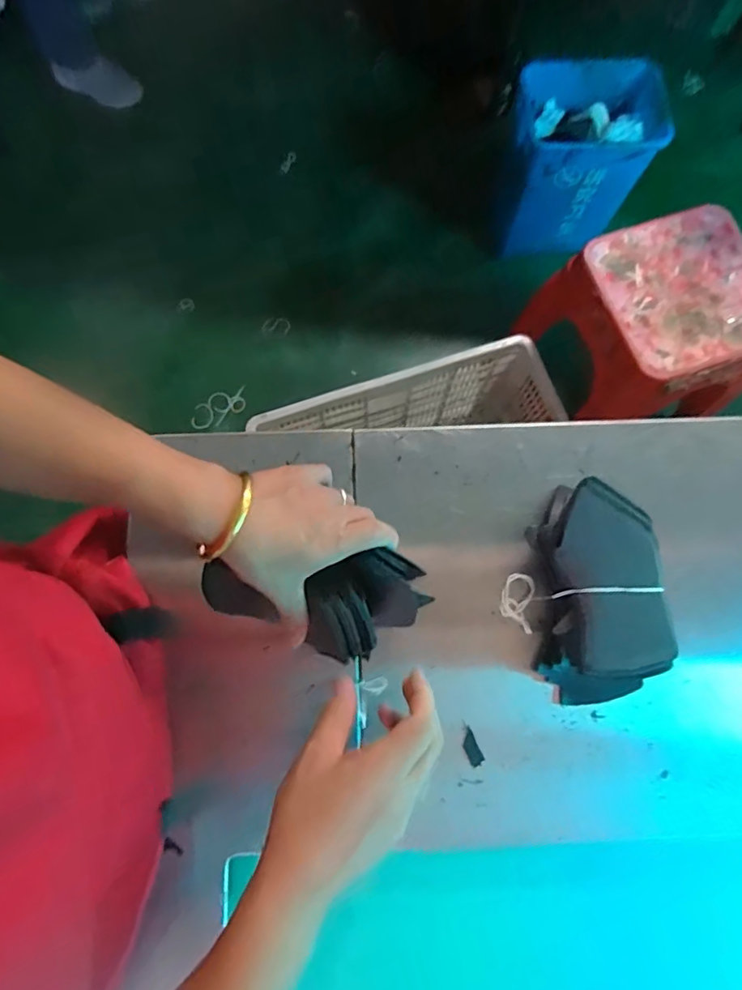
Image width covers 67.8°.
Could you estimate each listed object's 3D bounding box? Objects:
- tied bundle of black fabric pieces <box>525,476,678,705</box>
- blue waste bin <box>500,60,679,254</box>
[{"bbox_3d":[0.182,0.079,0.453,0.085,0.079,0.178,0,76,-1],"label":"tied bundle of black fabric pieces"},{"bbox_3d":[0.470,-0.767,1.285,0.307,0.299,0.250,1,76,-1],"label":"blue waste bin"}]

